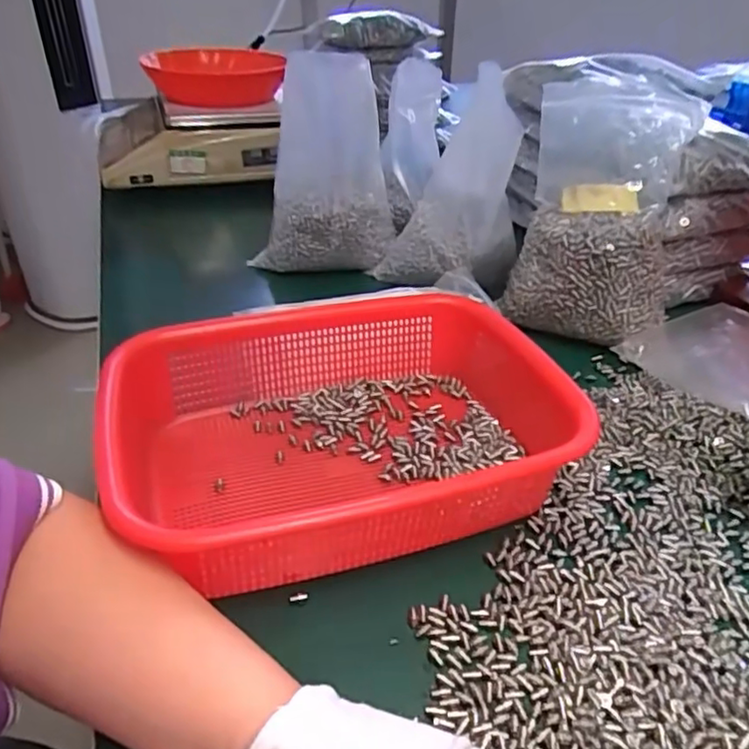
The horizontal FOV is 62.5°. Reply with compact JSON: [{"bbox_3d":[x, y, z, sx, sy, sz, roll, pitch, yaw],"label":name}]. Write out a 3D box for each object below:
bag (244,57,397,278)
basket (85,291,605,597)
[{"bbox_3d":[-0.056,-0.204,0.632,0.153,0.208,0.053,0,33,-4],"label":"bag"},{"bbox_3d":[-0.017,0.035,0.413,0.289,0.071,0.214,-9,35,-15],"label":"basket"}]

